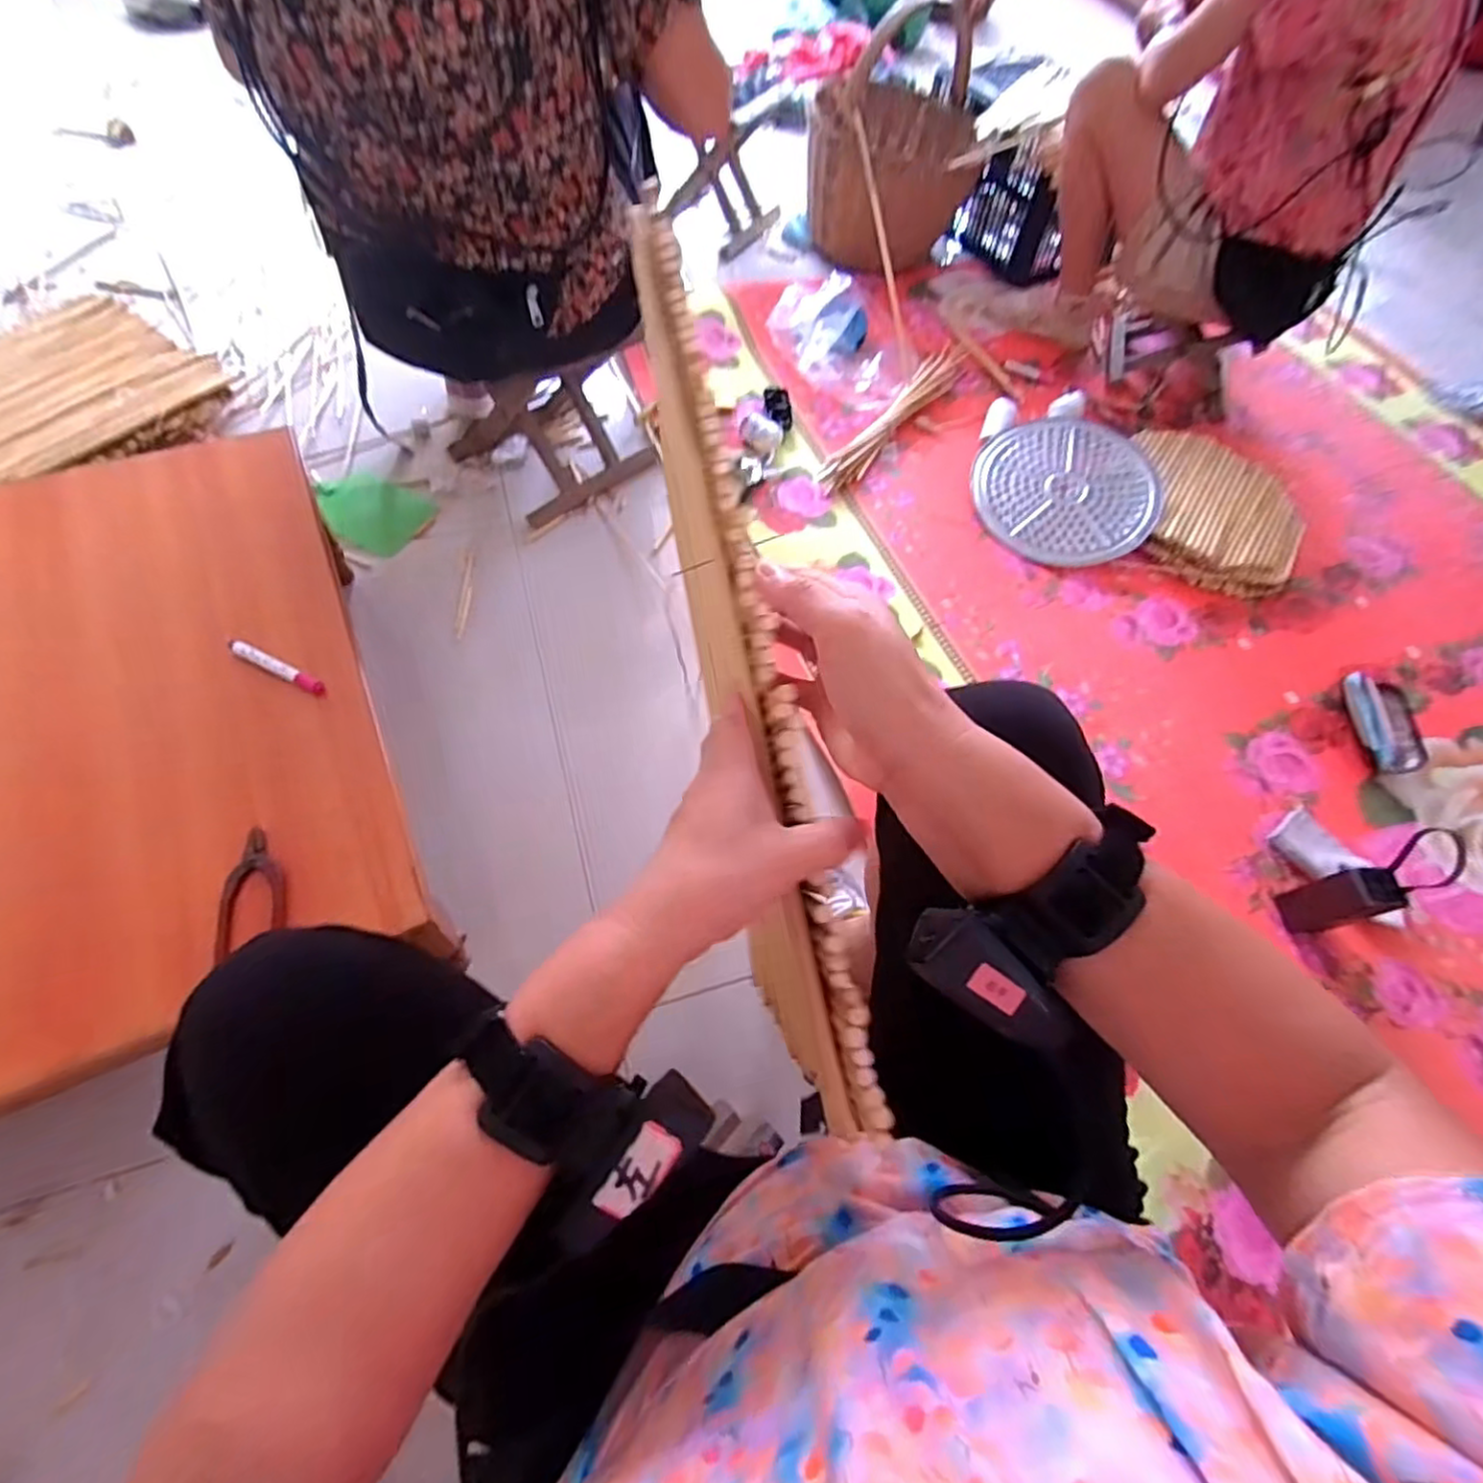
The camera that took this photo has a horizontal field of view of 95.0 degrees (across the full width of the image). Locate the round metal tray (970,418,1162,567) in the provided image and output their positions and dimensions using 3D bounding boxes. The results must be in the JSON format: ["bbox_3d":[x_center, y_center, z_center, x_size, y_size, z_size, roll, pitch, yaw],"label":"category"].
[{"bbox_3d":[0.597,-0.463,1.254,0.317,0.015,0.302,-3,72,10],"label":"round metal tray"}]

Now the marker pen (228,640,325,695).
[{"bbox_3d":[-0.486,-0.078,0.704,0.119,0.021,0.018,24,61,8],"label":"marker pen"}]

